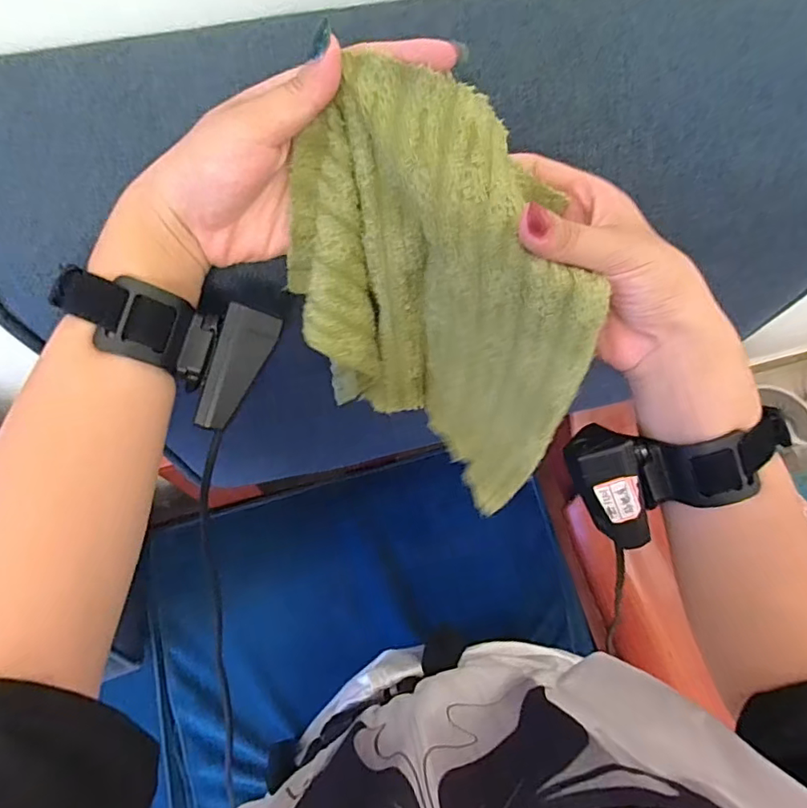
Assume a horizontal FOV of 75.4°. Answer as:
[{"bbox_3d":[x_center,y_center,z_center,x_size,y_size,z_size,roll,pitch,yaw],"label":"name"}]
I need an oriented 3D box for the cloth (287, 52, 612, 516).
[{"bbox_3d":[0.019,-0.055,0.274,0.157,0.188,0.055,19,36,13],"label":"cloth"}]

